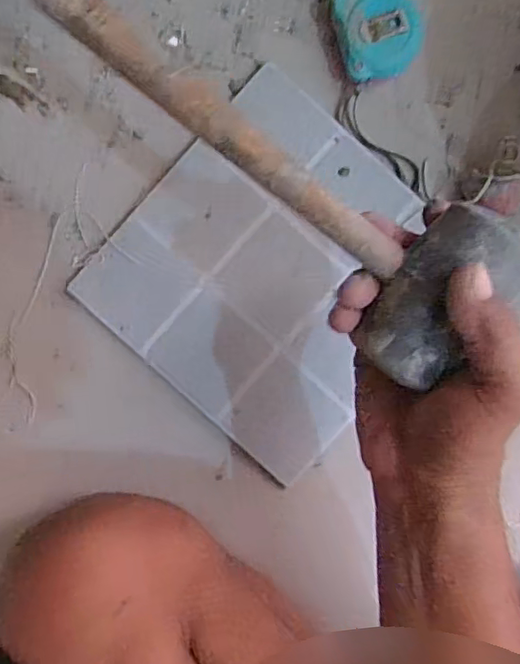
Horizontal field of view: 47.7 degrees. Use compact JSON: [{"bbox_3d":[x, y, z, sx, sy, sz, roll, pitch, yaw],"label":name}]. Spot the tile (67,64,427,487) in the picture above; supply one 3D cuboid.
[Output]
[{"bbox_3d":[0.012,-0.044,0.487,0.245,0.015,0.246,43,95,1],"label":"tile"}]

